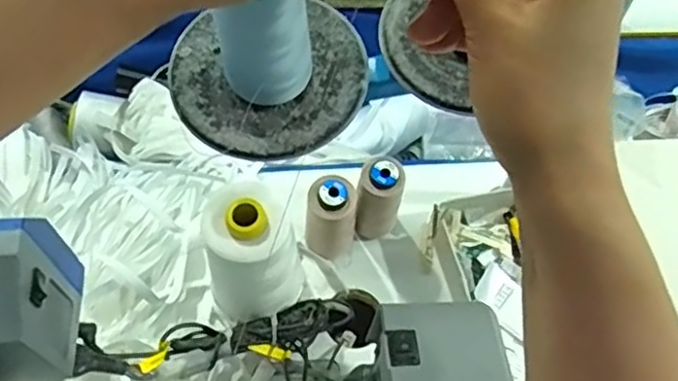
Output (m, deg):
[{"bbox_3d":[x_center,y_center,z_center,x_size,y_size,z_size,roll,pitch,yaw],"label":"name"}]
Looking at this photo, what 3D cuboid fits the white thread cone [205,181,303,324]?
[{"bbox_3d":[-0.074,0.061,0.599,0.076,0.163,0.074,1,64,-3],"label":"white thread cone"}]

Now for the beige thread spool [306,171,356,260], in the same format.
[{"bbox_3d":[-0.008,0.032,0.657,0.050,0.116,0.042,5,64,-1],"label":"beige thread spool"}]

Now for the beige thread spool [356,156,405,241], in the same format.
[{"bbox_3d":[0.040,0.011,0.669,0.044,0.117,0.037,18,65,5],"label":"beige thread spool"}]

